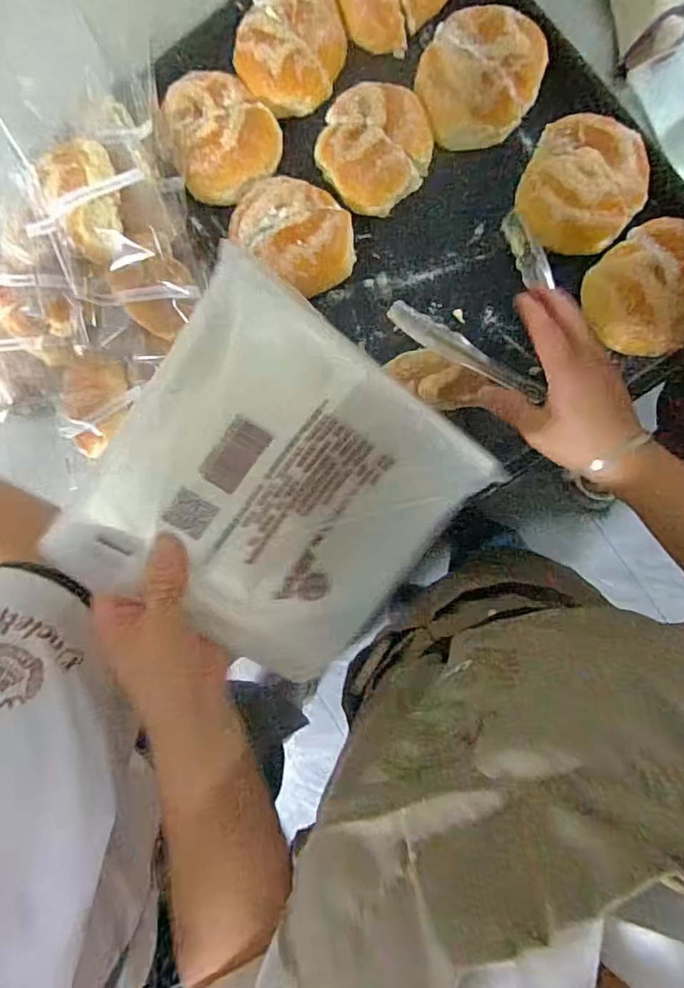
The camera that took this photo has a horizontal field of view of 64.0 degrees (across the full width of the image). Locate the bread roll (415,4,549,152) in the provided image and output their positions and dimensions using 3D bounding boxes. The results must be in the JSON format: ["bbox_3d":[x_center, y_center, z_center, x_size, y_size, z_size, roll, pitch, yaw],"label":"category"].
[{"bbox_3d":[0.137,-0.423,0.567,0.120,0.072,0.114,0,88,8],"label":"bread roll"}]

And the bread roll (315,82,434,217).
[{"bbox_3d":[0.029,-0.368,0.576,0.116,0.060,0.125,0,88,8],"label":"bread roll"}]

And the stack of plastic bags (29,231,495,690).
[{"bbox_3d":[-0.035,0.005,0.321,0.190,0.020,0.191,33,105,-24],"label":"stack of plastic bags"}]

